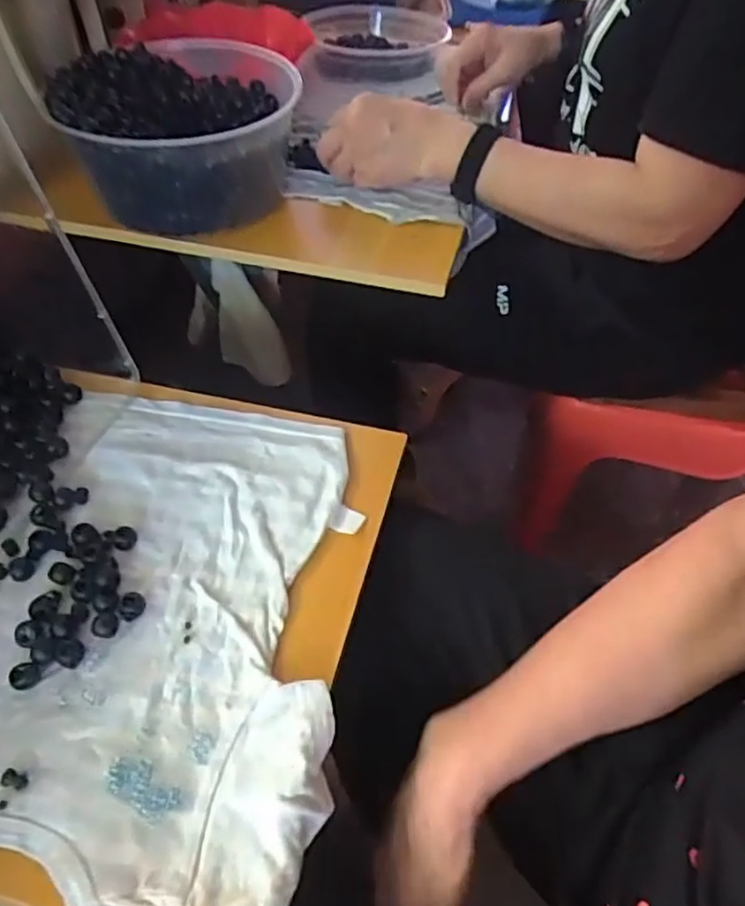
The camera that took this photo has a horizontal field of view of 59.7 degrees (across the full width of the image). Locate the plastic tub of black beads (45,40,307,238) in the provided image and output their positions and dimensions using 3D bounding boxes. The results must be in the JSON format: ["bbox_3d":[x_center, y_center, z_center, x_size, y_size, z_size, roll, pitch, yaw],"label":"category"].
[{"bbox_3d":[-0.177,-0.297,0.608,0.203,0.099,0.212,-8,50,-9],"label":"plastic tub of black beads"}]

